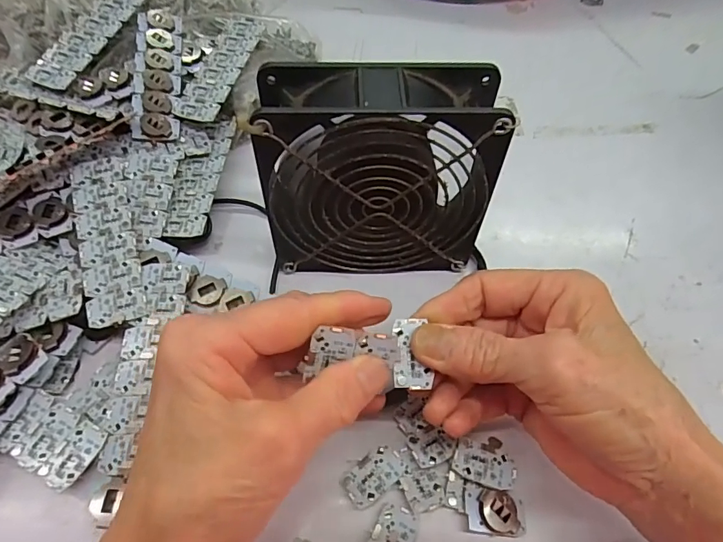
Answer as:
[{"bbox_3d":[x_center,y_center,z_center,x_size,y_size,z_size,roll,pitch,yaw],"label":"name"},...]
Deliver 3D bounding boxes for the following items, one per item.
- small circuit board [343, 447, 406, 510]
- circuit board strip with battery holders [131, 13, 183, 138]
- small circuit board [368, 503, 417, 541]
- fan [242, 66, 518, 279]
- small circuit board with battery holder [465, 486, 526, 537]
[{"bbox_3d":[0.006,0.098,0.221,0.029,0.005,0.017,-36,62,-23],"label":"small circuit board"},{"bbox_3d":[-0.142,-0.137,0.323,0.030,0.007,0.107,-5,70,-4],"label":"circuit board strip with battery holders"},{"bbox_3d":[0.013,0.120,0.207,0.018,0.005,0.029,19,56,13],"label":"small circuit board"},{"bbox_3d":[0.009,-0.048,0.257,0.116,0.120,0.042,0,54,-1],"label":"fan"},{"bbox_3d":[0.062,0.110,0.213,0.028,0.009,0.019,3,54,2],"label":"small circuit board with battery holder"}]

